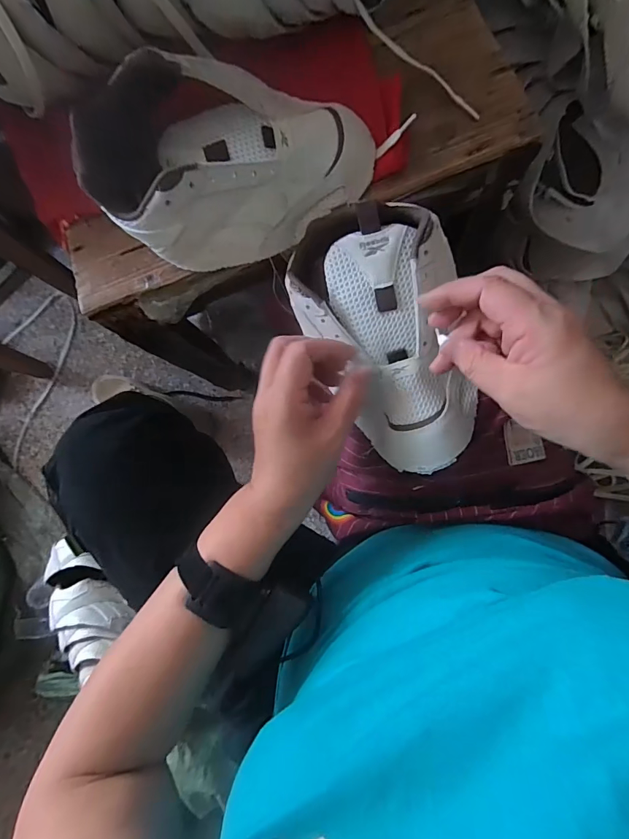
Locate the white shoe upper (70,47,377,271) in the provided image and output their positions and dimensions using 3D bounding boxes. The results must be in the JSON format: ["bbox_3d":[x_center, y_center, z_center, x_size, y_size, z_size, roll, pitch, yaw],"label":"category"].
[{"bbox_3d":[-0.063,-0.209,0.331,0.217,0.086,0.132,-14,83,6],"label":"white shoe upper"}]

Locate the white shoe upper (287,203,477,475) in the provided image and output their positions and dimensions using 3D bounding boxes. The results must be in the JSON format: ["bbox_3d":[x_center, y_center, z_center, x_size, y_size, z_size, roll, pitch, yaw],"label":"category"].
[{"bbox_3d":[0.061,-0.065,0.341,0.126,0.049,0.209,-19,91,5],"label":"white shoe upper"}]

